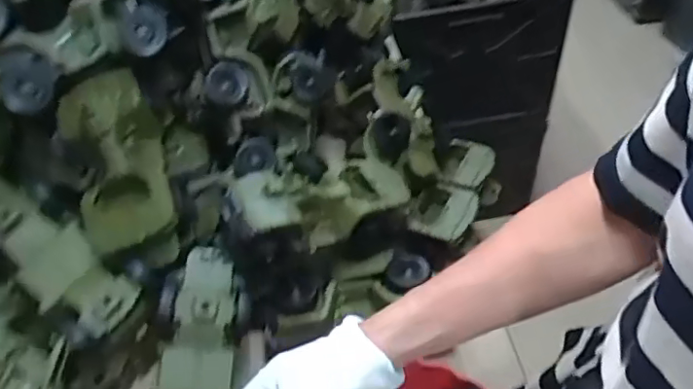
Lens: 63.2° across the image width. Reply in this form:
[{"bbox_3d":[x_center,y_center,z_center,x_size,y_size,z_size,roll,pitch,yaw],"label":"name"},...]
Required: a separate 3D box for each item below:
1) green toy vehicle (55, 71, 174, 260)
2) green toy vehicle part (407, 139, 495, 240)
[{"bbox_3d":[-0.206,-0.032,0.507,0.081,0.054,0.171,-15,71,-10],"label":"green toy vehicle"},{"bbox_3d":[0.127,-0.001,0.652,0.071,0.035,0.155,20,50,23],"label":"green toy vehicle part"}]

